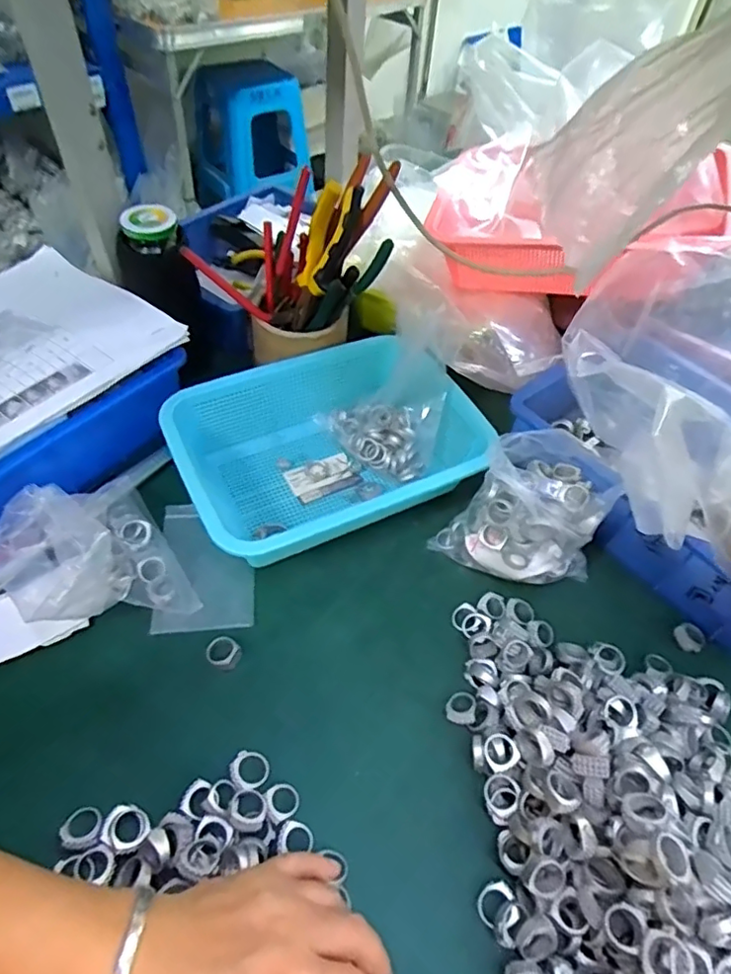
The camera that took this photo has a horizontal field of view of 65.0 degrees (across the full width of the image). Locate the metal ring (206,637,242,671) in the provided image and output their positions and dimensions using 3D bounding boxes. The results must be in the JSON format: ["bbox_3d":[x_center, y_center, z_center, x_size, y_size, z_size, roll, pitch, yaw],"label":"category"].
[{"bbox_3d":[-0.109,0.128,0.443,0.026,0.008,0.023,21,52,12],"label":"metal ring"}]

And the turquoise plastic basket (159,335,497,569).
[{"bbox_3d":[-0.038,-0.033,0.542,0.262,0.091,0.195,-20,55,-21],"label":"turquoise plastic basket"}]

